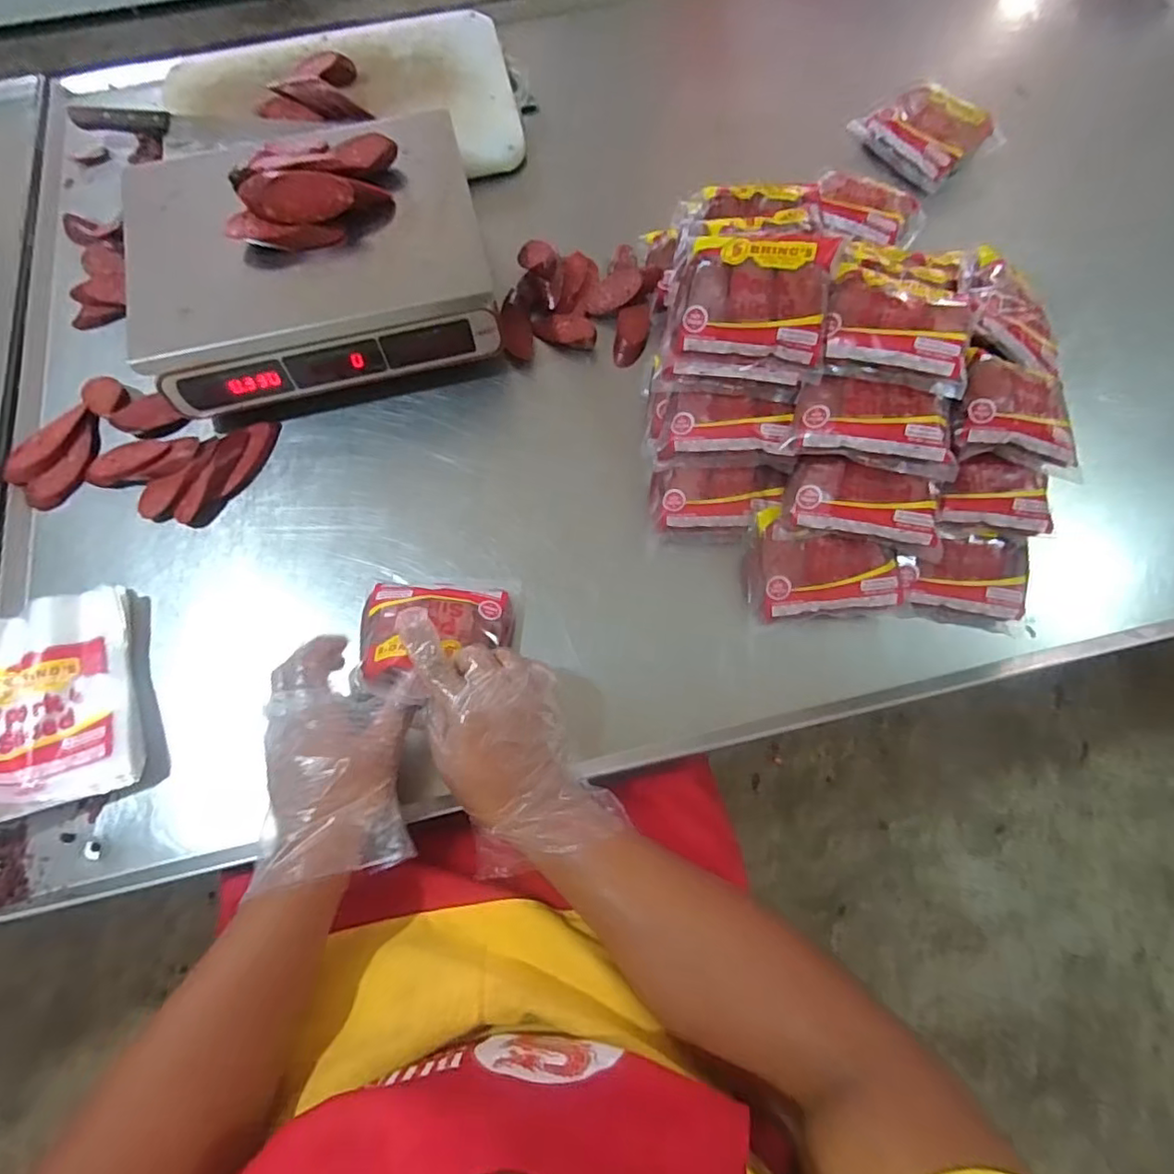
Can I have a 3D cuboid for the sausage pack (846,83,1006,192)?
[{"bbox_3d":[0.429,-0.576,0.757,0.116,0.050,0.146,-33,74,-11],"label":"sausage pack"}]

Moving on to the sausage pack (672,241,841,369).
[{"bbox_3d":[0.148,-0.257,0.530,0.126,0.025,0.102,10,107,10],"label":"sausage pack"}]

